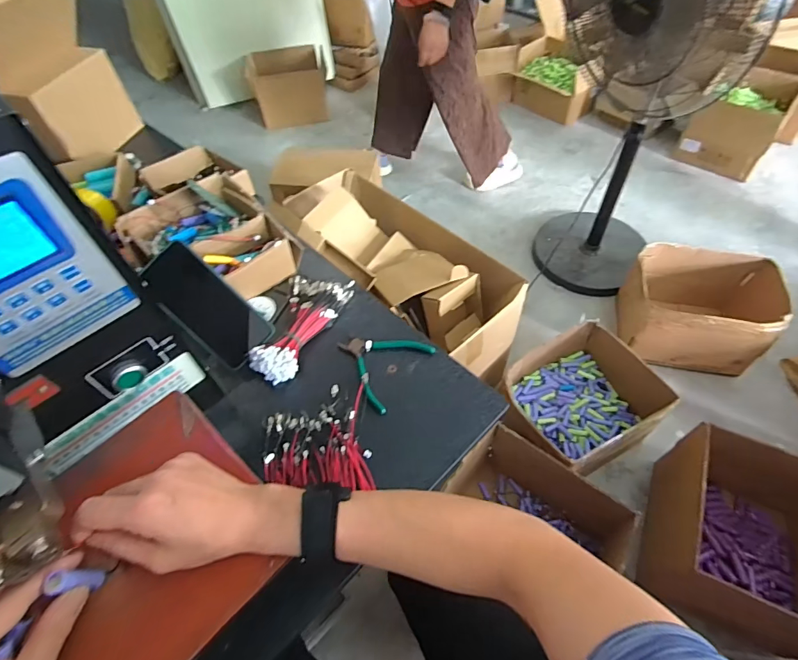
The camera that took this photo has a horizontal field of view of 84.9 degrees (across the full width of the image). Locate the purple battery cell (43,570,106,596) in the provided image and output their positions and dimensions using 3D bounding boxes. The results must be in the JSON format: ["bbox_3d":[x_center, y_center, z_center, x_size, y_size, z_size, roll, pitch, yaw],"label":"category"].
[{"bbox_3d":[-0.229,0.182,0.315,0.013,0.045,0.014,12,67,12],"label":"purple battery cell"}]

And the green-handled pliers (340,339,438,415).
[{"bbox_3d":[-0.029,0.035,0.565,0.105,0.017,0.113,30,61,23],"label":"green-handled pliers"}]

